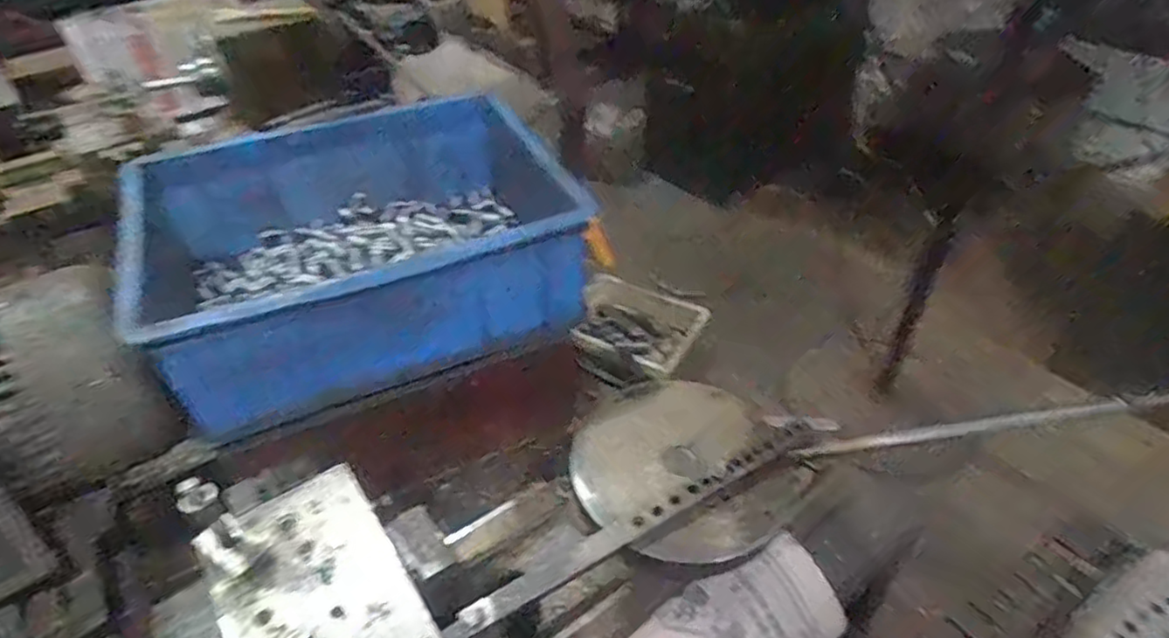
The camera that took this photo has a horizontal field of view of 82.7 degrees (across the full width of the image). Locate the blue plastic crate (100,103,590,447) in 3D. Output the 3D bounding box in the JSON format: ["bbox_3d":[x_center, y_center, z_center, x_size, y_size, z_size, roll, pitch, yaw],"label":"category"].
[{"bbox_3d":[-0.231,-0.084,0.717,0.409,0.147,0.317,-19,44,-17],"label":"blue plastic crate"}]

